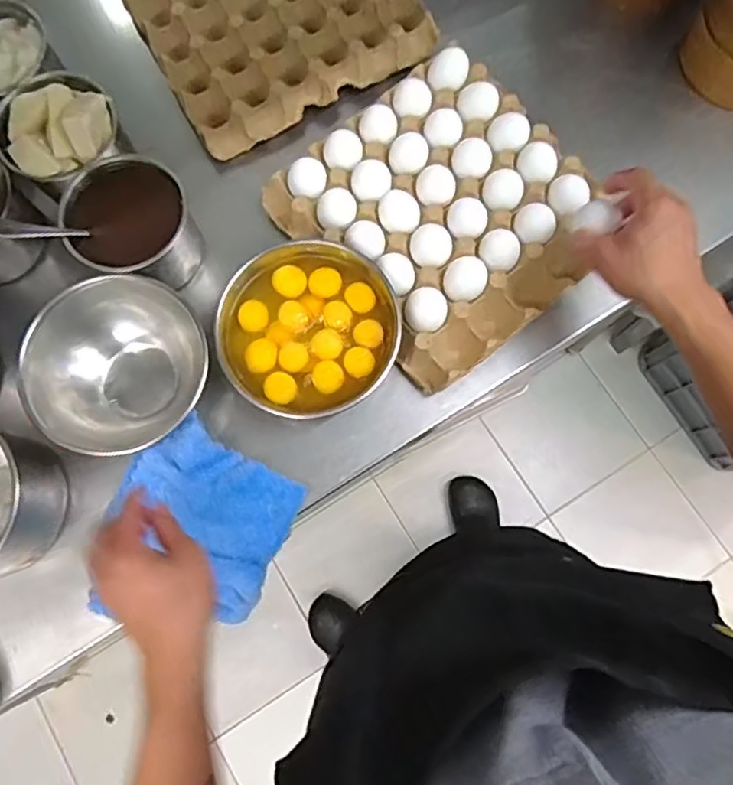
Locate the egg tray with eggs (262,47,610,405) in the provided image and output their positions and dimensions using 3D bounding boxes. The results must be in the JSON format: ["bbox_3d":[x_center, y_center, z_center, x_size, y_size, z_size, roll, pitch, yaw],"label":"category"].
[{"bbox_3d":[0.083,-0.188,0.621,0.268,0.048,0.280,-40,80,-7],"label":"egg tray with eggs"}]

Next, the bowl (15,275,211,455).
[{"bbox_3d":[-0.234,-0.021,0.580,0.163,0.096,0.143,-27,78,-5],"label":"bowl"}]

